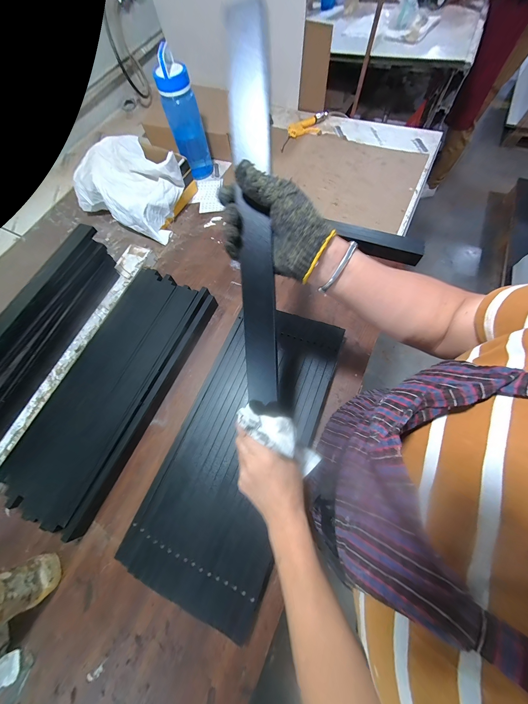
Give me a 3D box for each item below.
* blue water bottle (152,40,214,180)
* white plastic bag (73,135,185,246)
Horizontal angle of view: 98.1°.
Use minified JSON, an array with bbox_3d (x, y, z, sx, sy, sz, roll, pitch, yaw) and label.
[{"bbox_3d":[-0.246,-0.728,0.727,0.104,0.265,0.103,-24,69,-6],"label":"blue water bottle"},{"bbox_3d":[-0.398,-0.522,0.721,0.331,0.137,0.255,29,72,14],"label":"white plastic bag"}]

